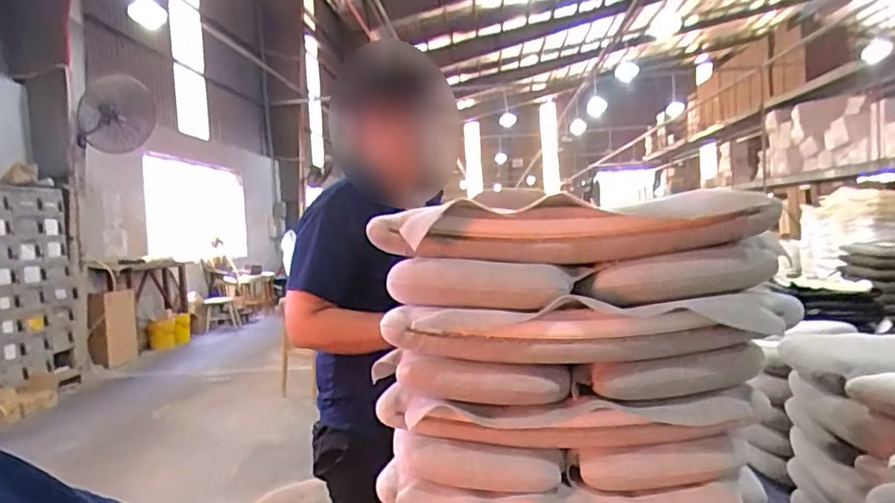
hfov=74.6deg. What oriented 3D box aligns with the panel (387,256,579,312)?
[{"bbox_3d":[0.033,0.033,0.621,0.187,0.052,0.053,-3,2,11],"label":"panel"}]

